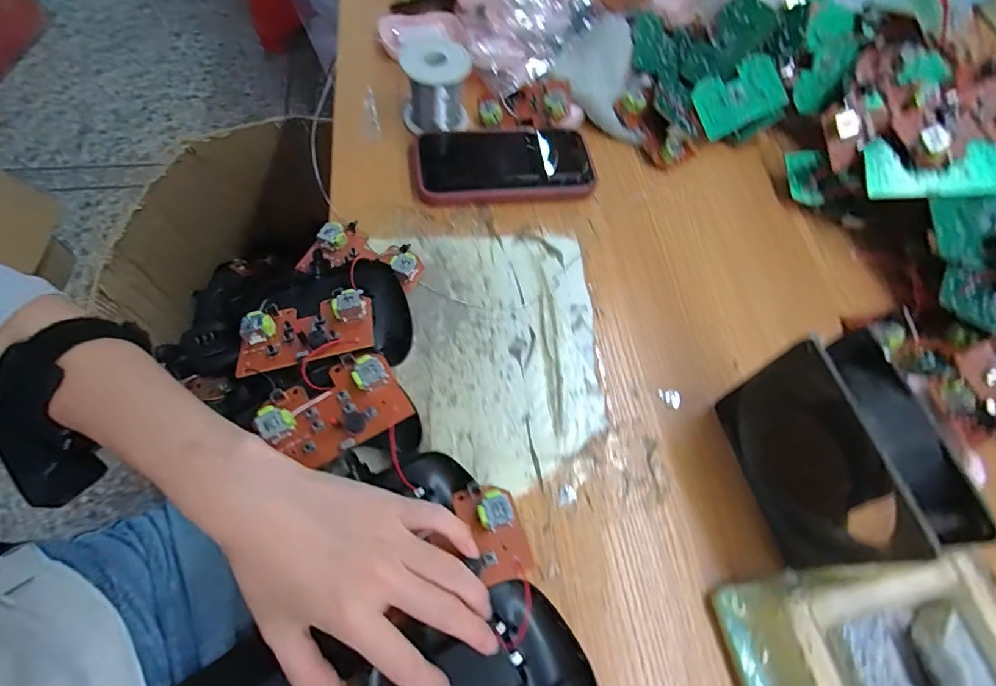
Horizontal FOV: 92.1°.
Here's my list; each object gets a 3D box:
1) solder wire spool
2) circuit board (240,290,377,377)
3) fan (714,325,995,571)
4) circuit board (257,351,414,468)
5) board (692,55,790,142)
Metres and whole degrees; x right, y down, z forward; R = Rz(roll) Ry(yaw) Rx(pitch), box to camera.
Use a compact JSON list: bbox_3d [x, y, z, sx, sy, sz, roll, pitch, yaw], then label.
[{"bbox_3d":[-0.060,-0.243,0.453,0.063,0.066,0.057,-5,65,-9],"label":"solder wire spool"},{"bbox_3d":[-0.133,-0.010,0.331,0.089,0.011,0.053,-8,64,-9],"label":"circuit board"},{"bbox_3d":[0.198,0.070,0.295,0.044,0.122,0.124,-8,65,-11],"label":"fan"},{"bbox_3d":[-0.106,0.042,0.309,0.086,0.017,0.056,-28,76,-19],"label":"circuit board"},{"bbox_3d":[0.245,-0.251,0.488,0.093,0.006,0.059,-27,95,-3],"label":"board"}]

